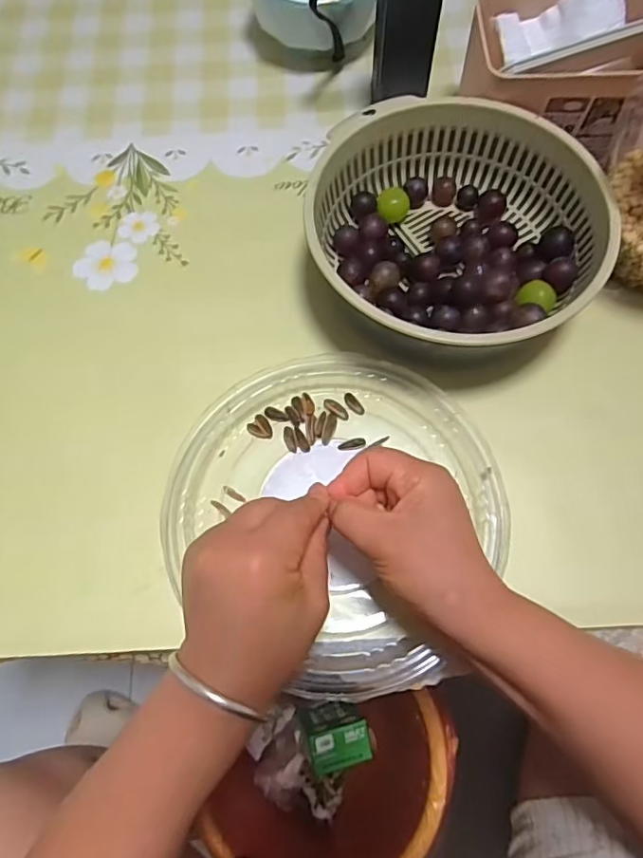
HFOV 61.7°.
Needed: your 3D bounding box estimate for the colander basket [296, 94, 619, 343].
[{"bbox_3d":[0.101,-0.150,0.431,0.216,0.077,0.224,-6,68,-2],"label":"colander basket"}]

